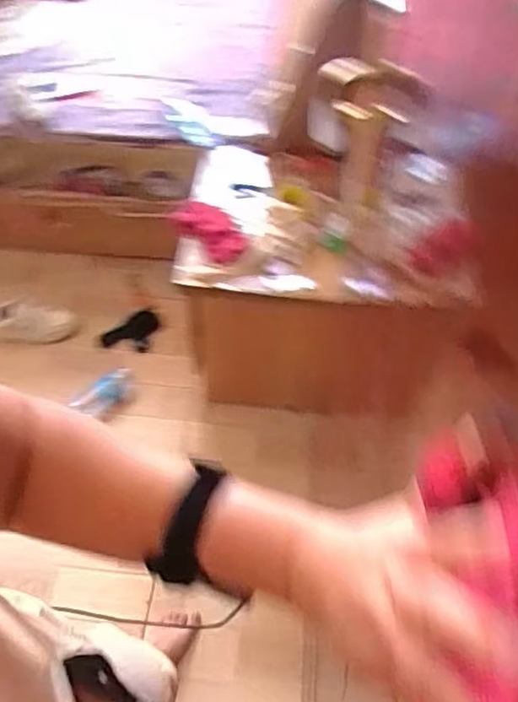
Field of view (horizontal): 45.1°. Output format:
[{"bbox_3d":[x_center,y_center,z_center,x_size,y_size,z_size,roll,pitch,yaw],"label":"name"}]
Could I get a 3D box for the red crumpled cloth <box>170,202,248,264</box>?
[{"bbox_3d":[-0.103,-0.263,1.315,0.101,0.030,0.201,-28,58,-22],"label":"red crumpled cloth"}]

